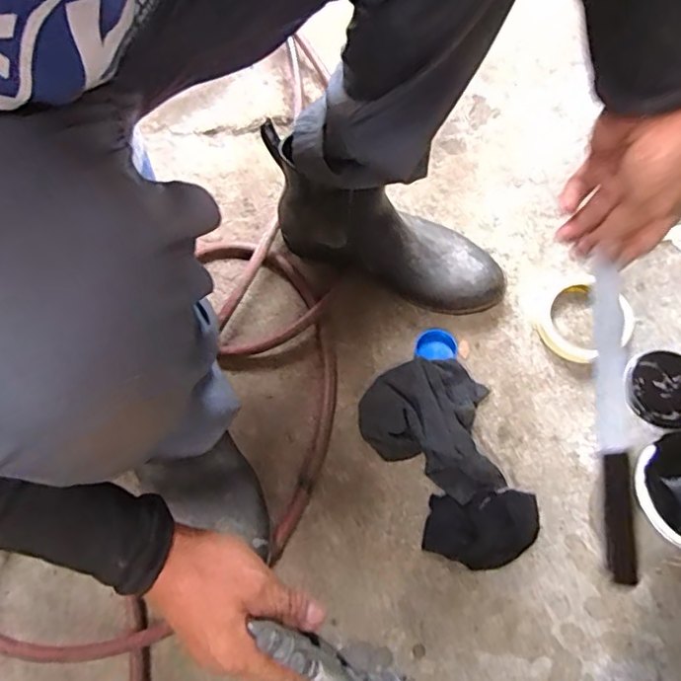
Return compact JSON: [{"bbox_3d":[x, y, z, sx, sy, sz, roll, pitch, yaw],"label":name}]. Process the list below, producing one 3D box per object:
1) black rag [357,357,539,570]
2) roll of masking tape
[{"bbox_3d":[0.108,0.111,0.581,0.133,0.039,0.229,-24,69,-7],"label":"black rag"},{"bbox_3d":[0.270,-0.028,0.647,0.102,0.029,0.103,-1,68,2],"label":"roll of masking tape"}]

